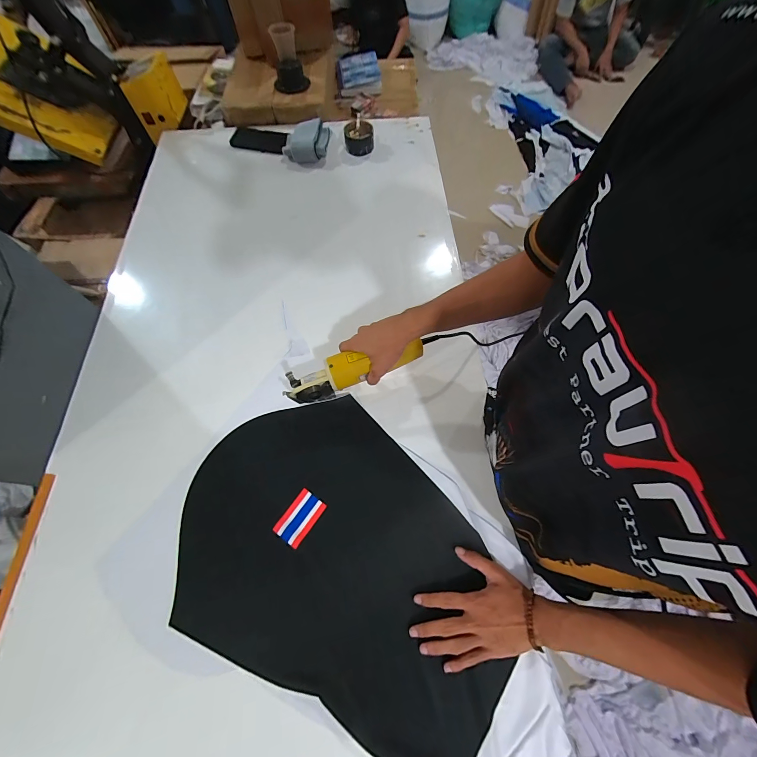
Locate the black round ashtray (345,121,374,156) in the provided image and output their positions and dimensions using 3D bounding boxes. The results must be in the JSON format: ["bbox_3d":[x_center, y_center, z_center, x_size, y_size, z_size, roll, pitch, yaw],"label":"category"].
[{"bbox_3d":[-0.053,-0.657,0.902,0.079,0.047,0.072,0,65,1],"label":"black round ashtray"}]

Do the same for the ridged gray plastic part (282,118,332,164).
[{"bbox_3d":[-0.197,-0.652,0.903,0.126,0.045,0.133,8,66,5],"label":"ridged gray plastic part"}]

